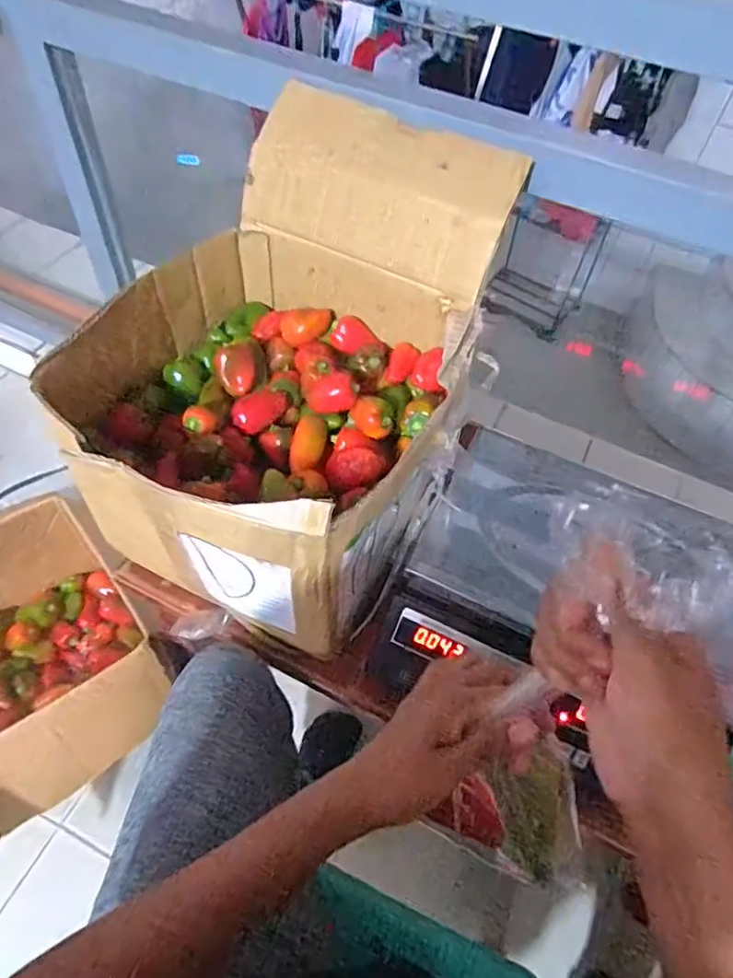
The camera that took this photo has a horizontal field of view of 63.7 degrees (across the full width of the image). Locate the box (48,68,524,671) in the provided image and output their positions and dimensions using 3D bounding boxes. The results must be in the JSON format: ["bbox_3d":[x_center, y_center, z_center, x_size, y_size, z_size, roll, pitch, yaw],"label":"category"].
[{"bbox_3d":[-0.072,-0.126,0.604,0.343,0.292,0.418,25,57,12],"label":"box"}]

